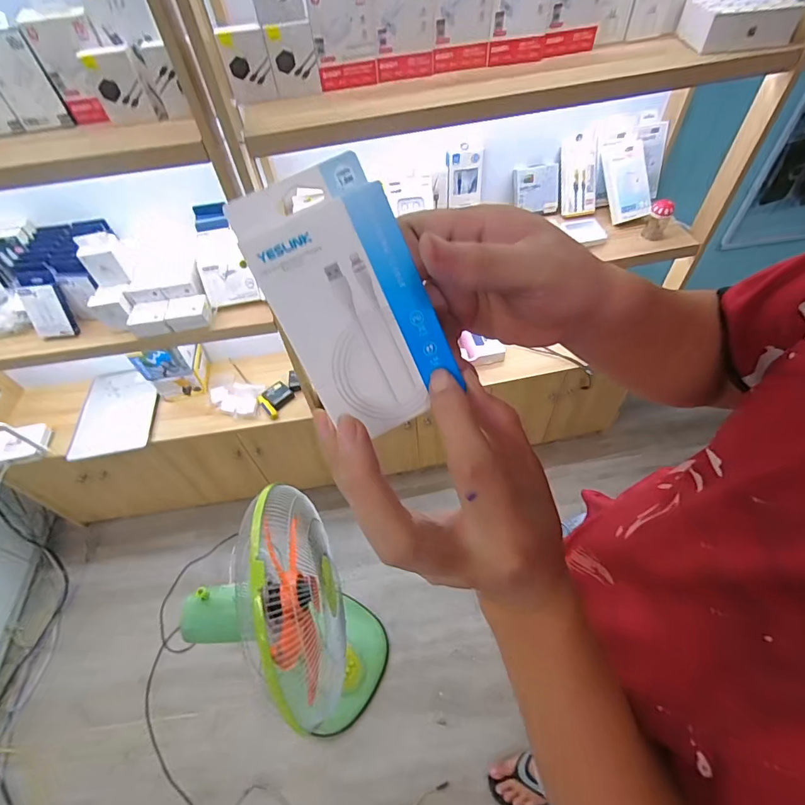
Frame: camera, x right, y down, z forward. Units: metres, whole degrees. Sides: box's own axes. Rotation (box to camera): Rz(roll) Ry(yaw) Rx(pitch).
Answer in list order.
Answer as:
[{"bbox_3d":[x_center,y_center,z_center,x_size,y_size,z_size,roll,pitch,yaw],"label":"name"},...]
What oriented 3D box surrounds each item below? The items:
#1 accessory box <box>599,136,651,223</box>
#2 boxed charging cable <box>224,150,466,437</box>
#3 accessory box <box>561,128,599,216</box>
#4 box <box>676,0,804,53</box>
[{"bbox_3d":[0.552,-0.545,1.066,0.091,0.178,0.037,-12,9,13],"label":"accessory box"},{"bbox_3d":[-0.024,-0.048,0.213,0.068,0.125,0.019,-28,18,-6],"label":"boxed charging cable"},{"bbox_3d":[0.443,-0.573,1.083,0.081,0.188,0.018,-3,31,15],"label":"accessory box"},{"bbox_3d":[0.568,-0.664,0.746,0.177,0.067,0.104,-5,51,1],"label":"box"}]

